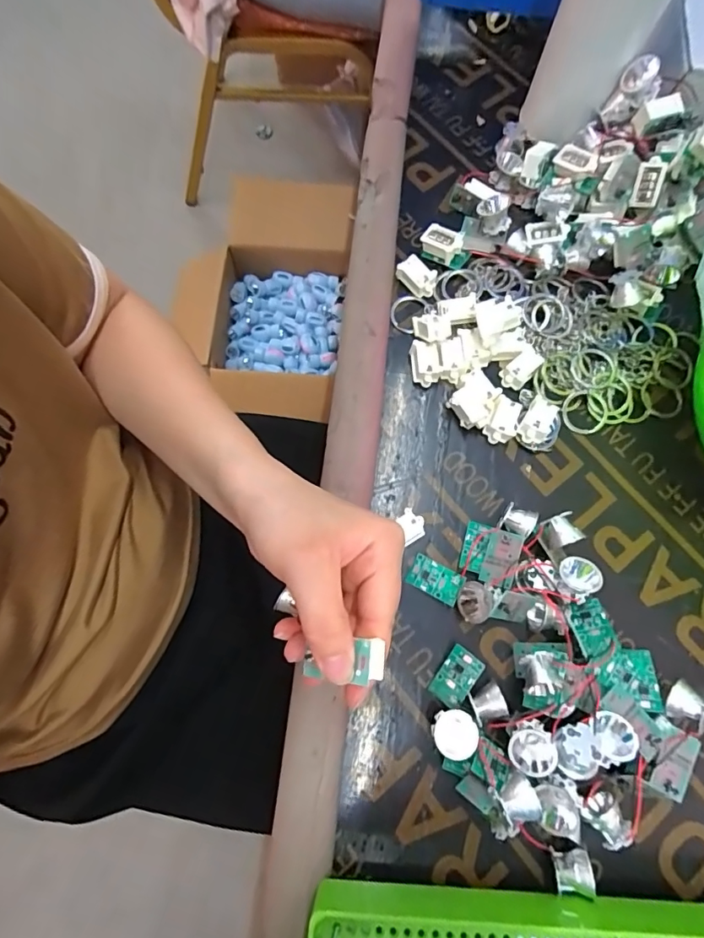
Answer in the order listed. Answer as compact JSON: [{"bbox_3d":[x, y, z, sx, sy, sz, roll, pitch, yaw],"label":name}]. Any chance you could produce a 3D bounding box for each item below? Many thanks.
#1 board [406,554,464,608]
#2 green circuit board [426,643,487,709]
[{"bbox_3d":[0.051,0.068,0.294,0.032,0.004,0.020,25,81,21],"label":"board"},{"bbox_3d":[0.059,0.119,0.274,0.020,0.004,0.033,31,97,33],"label":"green circuit board"}]

